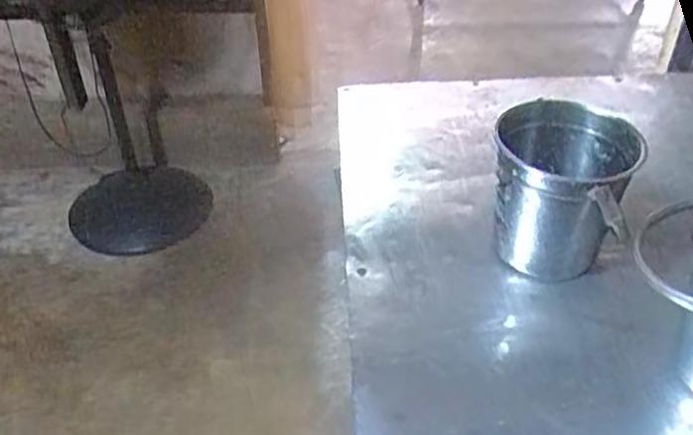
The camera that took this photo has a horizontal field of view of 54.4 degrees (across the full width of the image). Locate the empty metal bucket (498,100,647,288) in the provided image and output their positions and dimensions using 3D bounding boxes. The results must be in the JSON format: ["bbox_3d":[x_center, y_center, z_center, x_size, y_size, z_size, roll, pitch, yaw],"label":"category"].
[{"bbox_3d":[0.202,-0.023,0.662,0.125,0.135,0.107,12,39,15],"label":"empty metal bucket"}]

